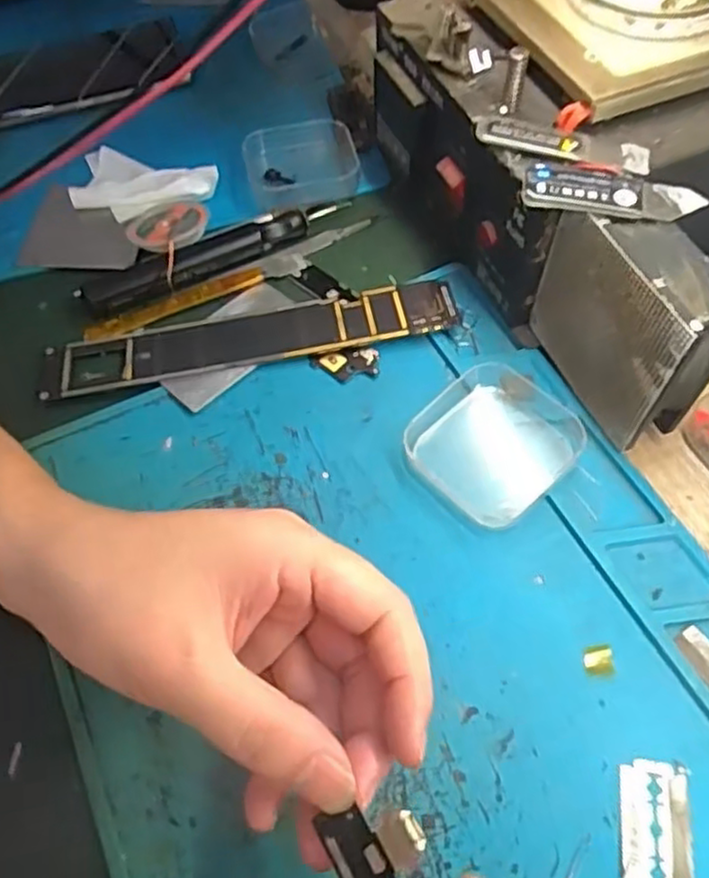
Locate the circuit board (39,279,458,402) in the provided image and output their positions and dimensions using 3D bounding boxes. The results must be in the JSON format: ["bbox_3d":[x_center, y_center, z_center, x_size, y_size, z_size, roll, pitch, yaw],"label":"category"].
[{"bbox_3d":[-0.052,-0.050,0.348,0.202,0.008,0.035,-10,58,-3],"label":"circuit board"}]

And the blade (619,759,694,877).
[{"bbox_3d":[0.100,0.129,0.233,0.022,0.004,0.042,7,58,8],"label":"blade"}]

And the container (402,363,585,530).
[{"bbox_3d":[0.061,0.000,0.308,0.061,0.014,0.067,39,67,24],"label":"container"}]

